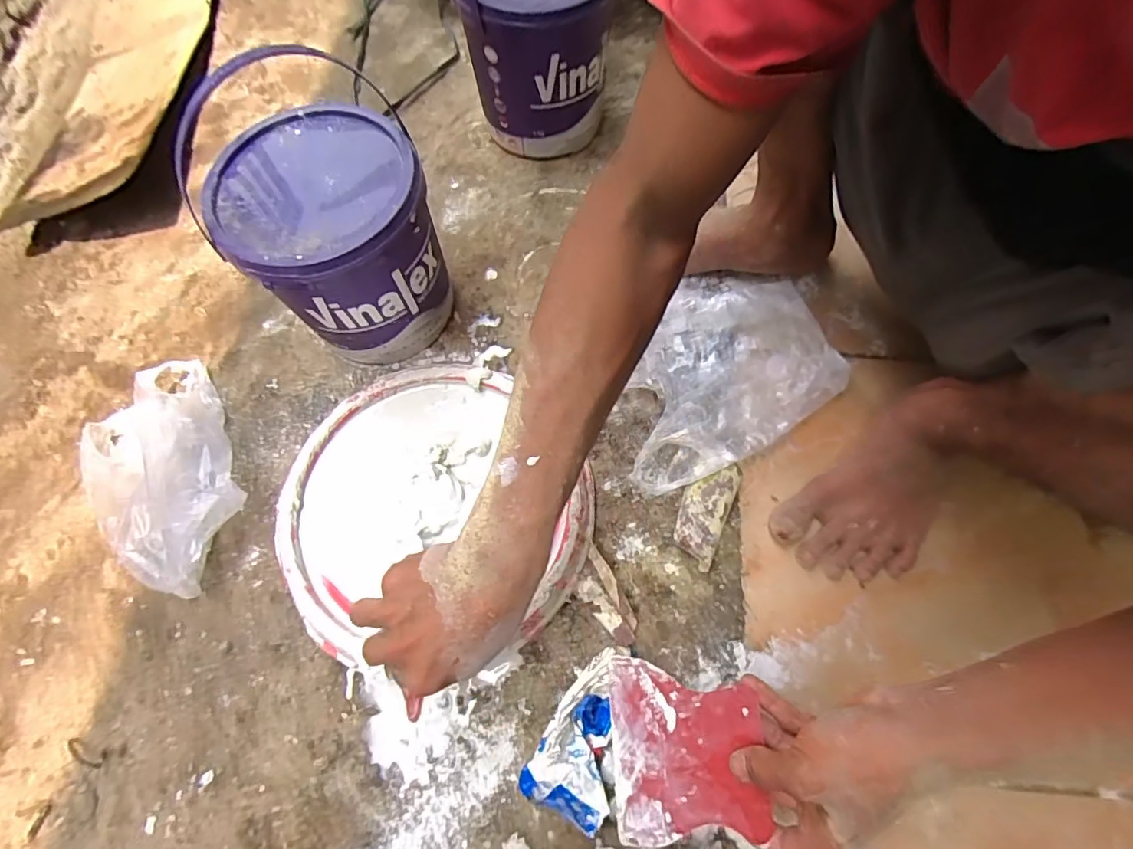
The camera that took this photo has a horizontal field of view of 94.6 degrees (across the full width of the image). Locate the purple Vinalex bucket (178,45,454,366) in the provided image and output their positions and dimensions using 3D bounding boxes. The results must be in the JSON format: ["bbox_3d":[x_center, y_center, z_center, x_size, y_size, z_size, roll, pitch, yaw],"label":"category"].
[{"bbox_3d":[-0.215,-0.172,0.534,0.175,0.193,0.172,-1,68,2],"label":"purple Vinalex bucket"}]

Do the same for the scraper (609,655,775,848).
[{"bbox_3d":[0.085,0.239,0.381,0.107,0.005,0.119,-9,74,23],"label":"scraper"}]

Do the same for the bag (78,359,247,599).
[{"bbox_3d":[-0.414,0.043,0.522,0.146,0.080,0.249,-37,72,-12],"label":"bag"}]

